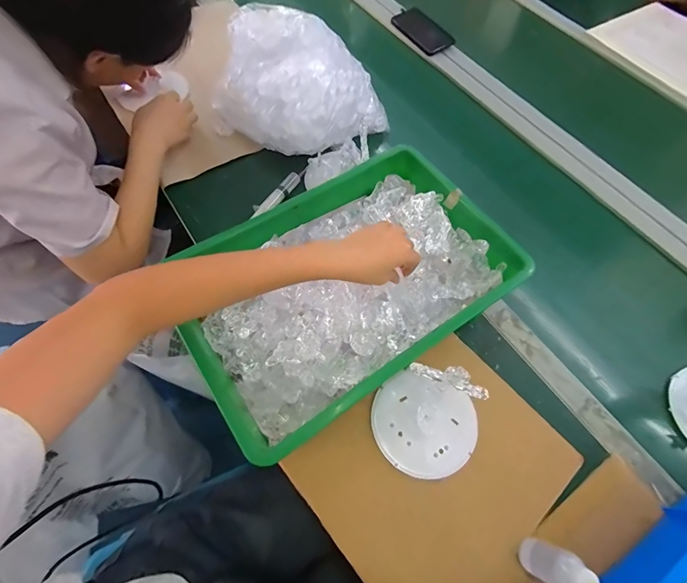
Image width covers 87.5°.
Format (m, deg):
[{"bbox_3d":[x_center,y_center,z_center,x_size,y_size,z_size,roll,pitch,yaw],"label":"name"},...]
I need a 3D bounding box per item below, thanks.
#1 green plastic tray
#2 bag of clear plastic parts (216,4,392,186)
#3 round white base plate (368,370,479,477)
[{"bbox_3d":[0.009,-0.010,0.494,0.426,0.096,0.271,-32,69,-17],"label":"green plastic tray"},{"bbox_3d":[-0.080,-0.353,0.620,0.288,0.130,0.213,36,67,14],"label":"bag of clear plastic parts"},{"bbox_3d":[0.098,0.165,0.444,0.125,0.018,0.113,21,71,11],"label":"round white base plate"}]

